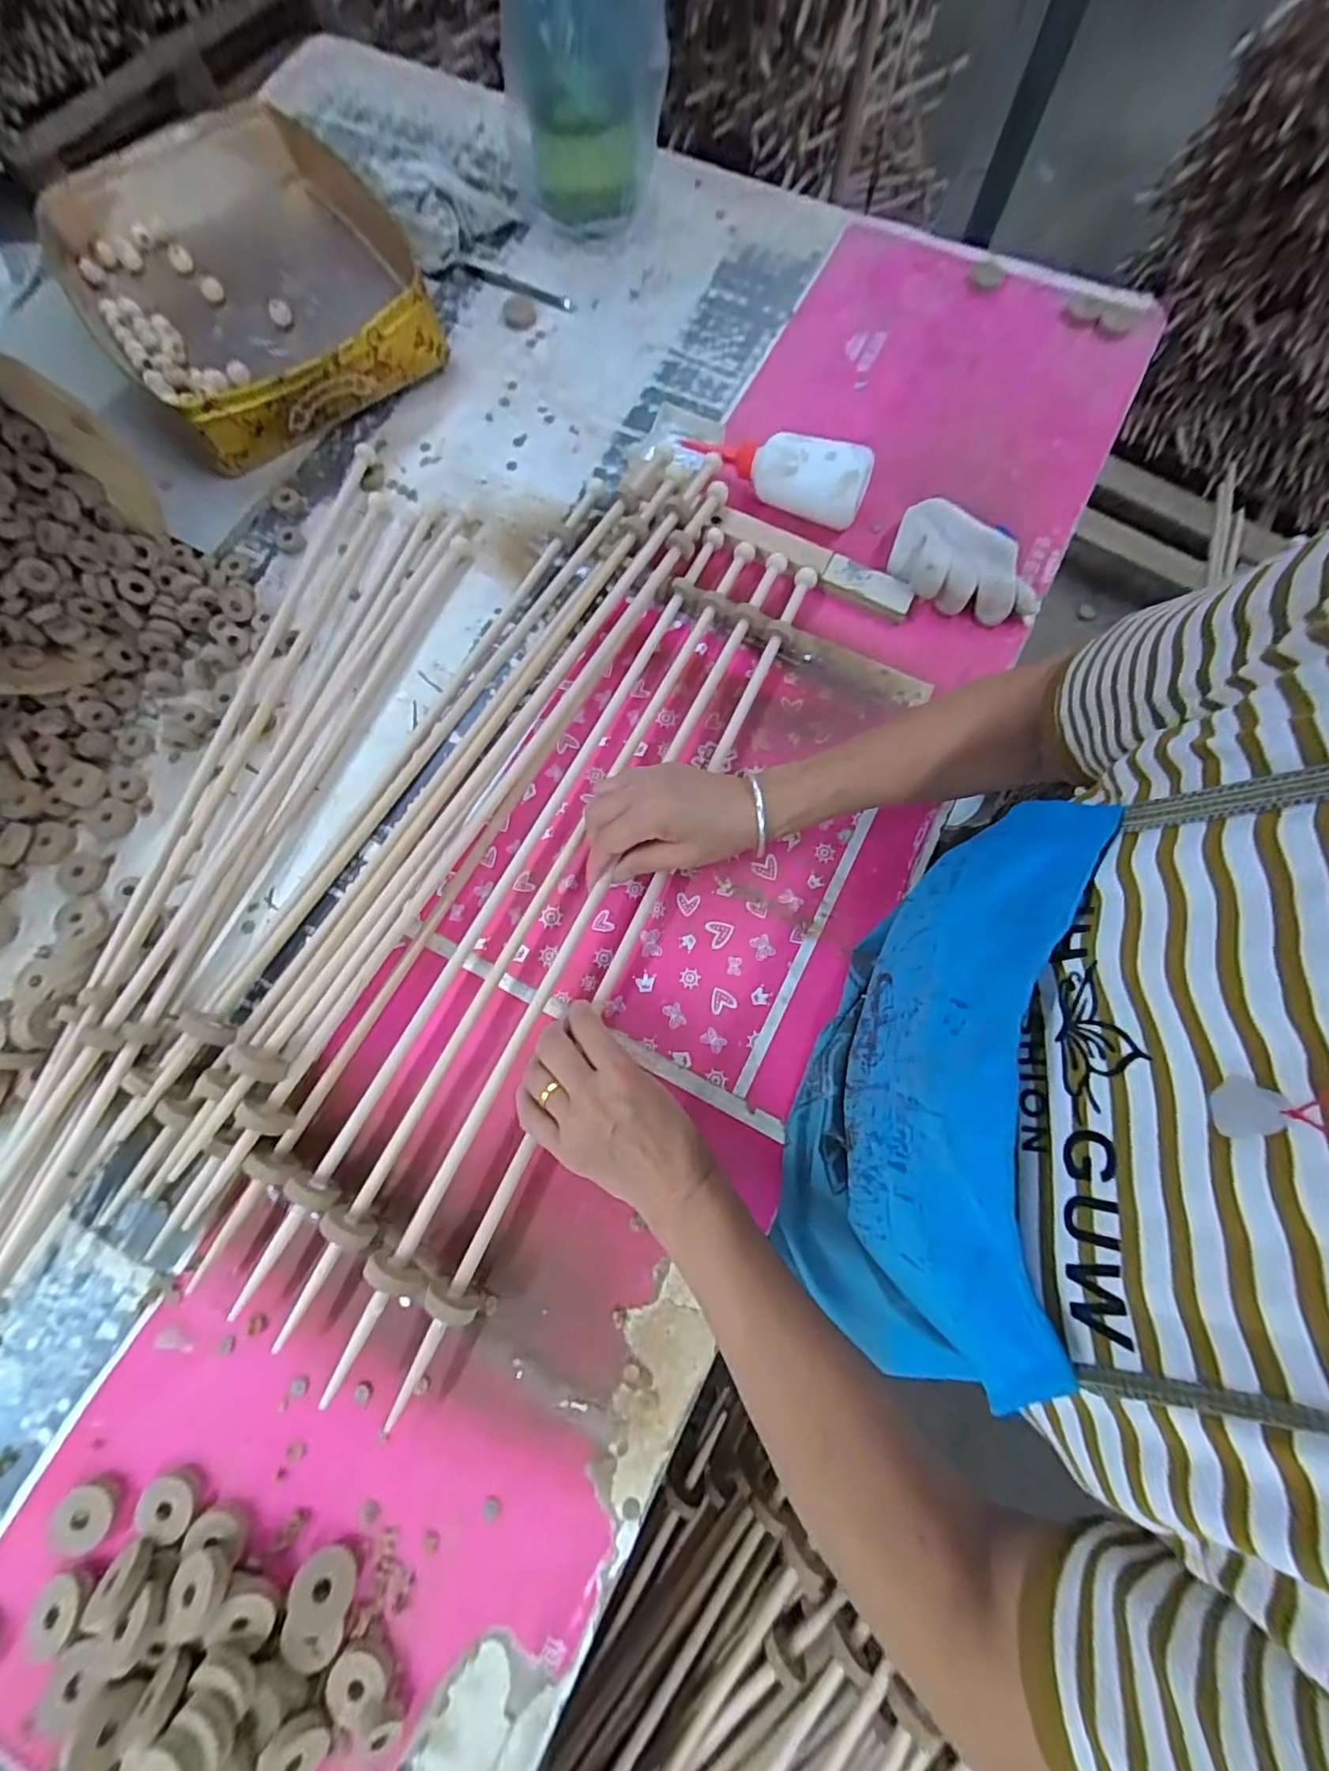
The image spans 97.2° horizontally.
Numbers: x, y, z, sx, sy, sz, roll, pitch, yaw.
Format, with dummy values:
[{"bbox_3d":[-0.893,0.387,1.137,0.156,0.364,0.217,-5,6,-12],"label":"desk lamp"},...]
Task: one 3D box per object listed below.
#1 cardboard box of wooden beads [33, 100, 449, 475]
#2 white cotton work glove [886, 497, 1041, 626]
[{"bbox_3d":[-0.423,-0.620,0.613,0.300,0.085,0.377,-37,77,-10],"label":"cardboard box of wooden beads"},{"bbox_3d":[0.273,-0.286,0.520,0.136,0.037,0.082,22,75,6],"label":"white cotton work glove"}]

